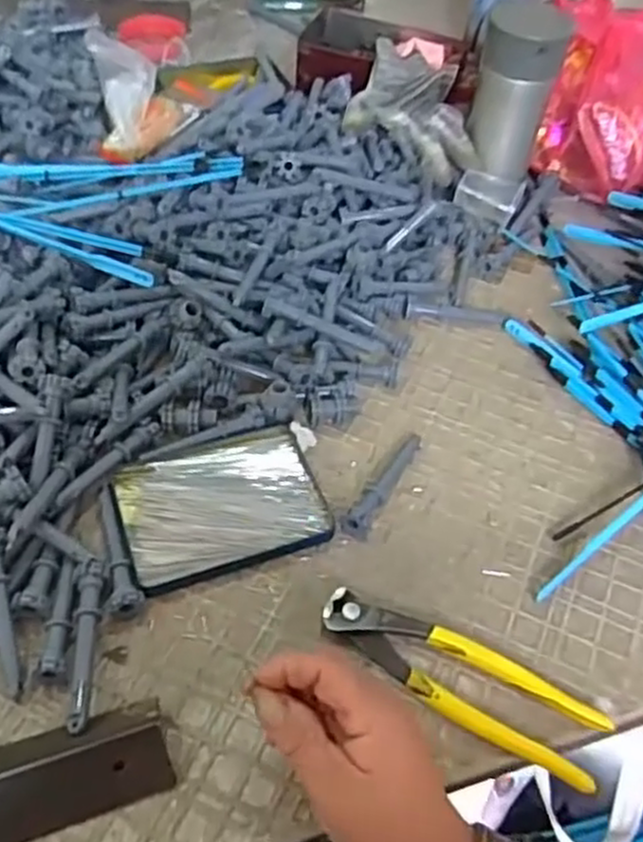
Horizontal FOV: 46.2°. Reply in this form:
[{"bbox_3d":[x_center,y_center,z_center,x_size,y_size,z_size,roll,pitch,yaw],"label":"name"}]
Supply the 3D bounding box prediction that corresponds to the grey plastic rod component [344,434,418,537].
[{"bbox_3d":[0.044,0.038,0.517,0.016,0.016,0.099,26,52,15],"label":"grey plastic rod component"}]

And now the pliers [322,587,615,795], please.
[{"bbox_3d":[0.078,0.144,0.429,0.165,0.016,0.046,27,52,16],"label":"pliers"}]

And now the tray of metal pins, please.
[{"bbox_3d":[-0.067,0.055,0.500,0.131,0.012,0.097,-14,53,-17],"label":"tray of metal pins"}]

